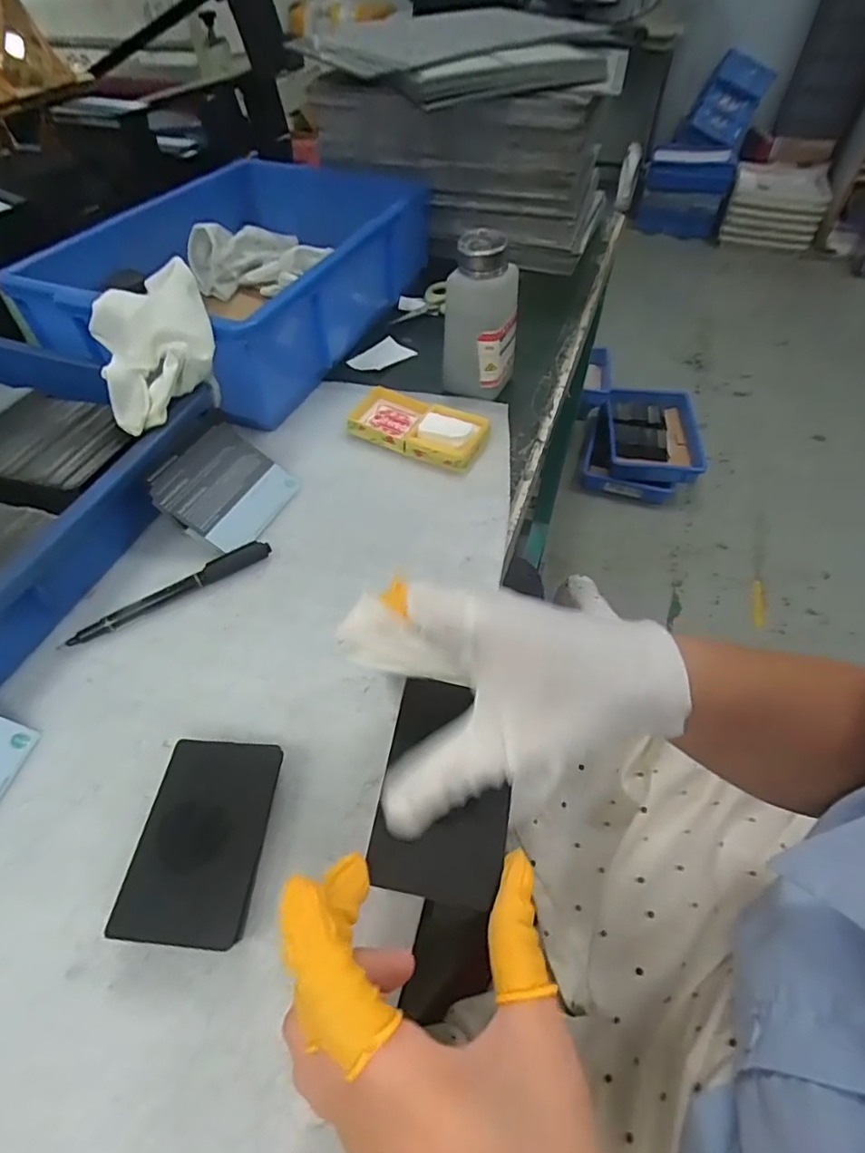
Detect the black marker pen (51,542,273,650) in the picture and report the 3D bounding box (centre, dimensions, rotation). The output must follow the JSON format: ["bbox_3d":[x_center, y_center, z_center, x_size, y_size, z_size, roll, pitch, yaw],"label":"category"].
[{"bbox_3d":[-0.167,0.009,0.360,0.129,0.009,0.015,-29,59,-24],"label":"black marker pen"}]

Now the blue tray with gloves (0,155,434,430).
[{"bbox_3d":[-0.165,-0.312,0.564,0.221,0.102,0.384,20,53,12],"label":"blue tray with gloves"}]

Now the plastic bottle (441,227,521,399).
[{"bbox_3d":[0.045,-0.217,0.479,0.054,0.125,0.053,34,57,21],"label":"plastic bottle"}]

